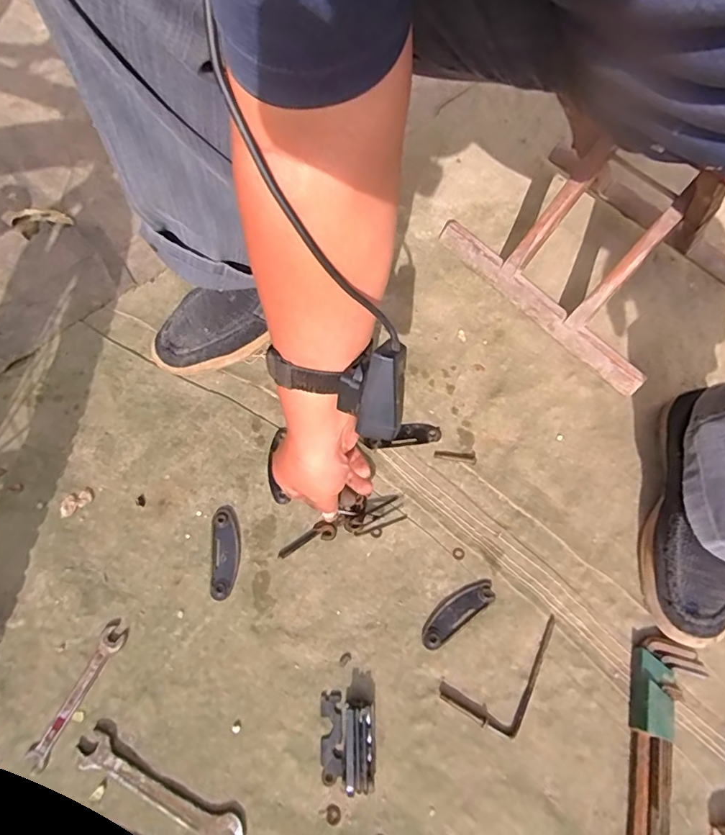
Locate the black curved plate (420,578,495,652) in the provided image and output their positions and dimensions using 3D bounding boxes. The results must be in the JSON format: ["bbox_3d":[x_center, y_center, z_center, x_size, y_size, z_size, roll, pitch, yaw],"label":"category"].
[{"bbox_3d":[0.090,0.185,0.482,0.084,0.004,0.028,-33,69,-18],"label":"black curved plate"}]

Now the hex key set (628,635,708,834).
[{"bbox_3d":[0.252,0.278,0.427,0.056,0.016,0.176,23,64,9],"label":"hex key set"}]

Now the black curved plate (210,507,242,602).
[{"bbox_3d":[-0.136,0.133,0.502,0.027,0.005,0.091,-4,63,-5],"label":"black curved plate"}]

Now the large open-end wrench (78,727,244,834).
[{"bbox_3d":[-0.163,0.302,0.405,0.144,0.008,0.031,27,65,11],"label":"large open-end wrench"}]

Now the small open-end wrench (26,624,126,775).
[{"bbox_3d":[-0.247,0.239,0.434,0.021,0.004,0.113,23,64,9],"label":"small open-end wrench"}]

